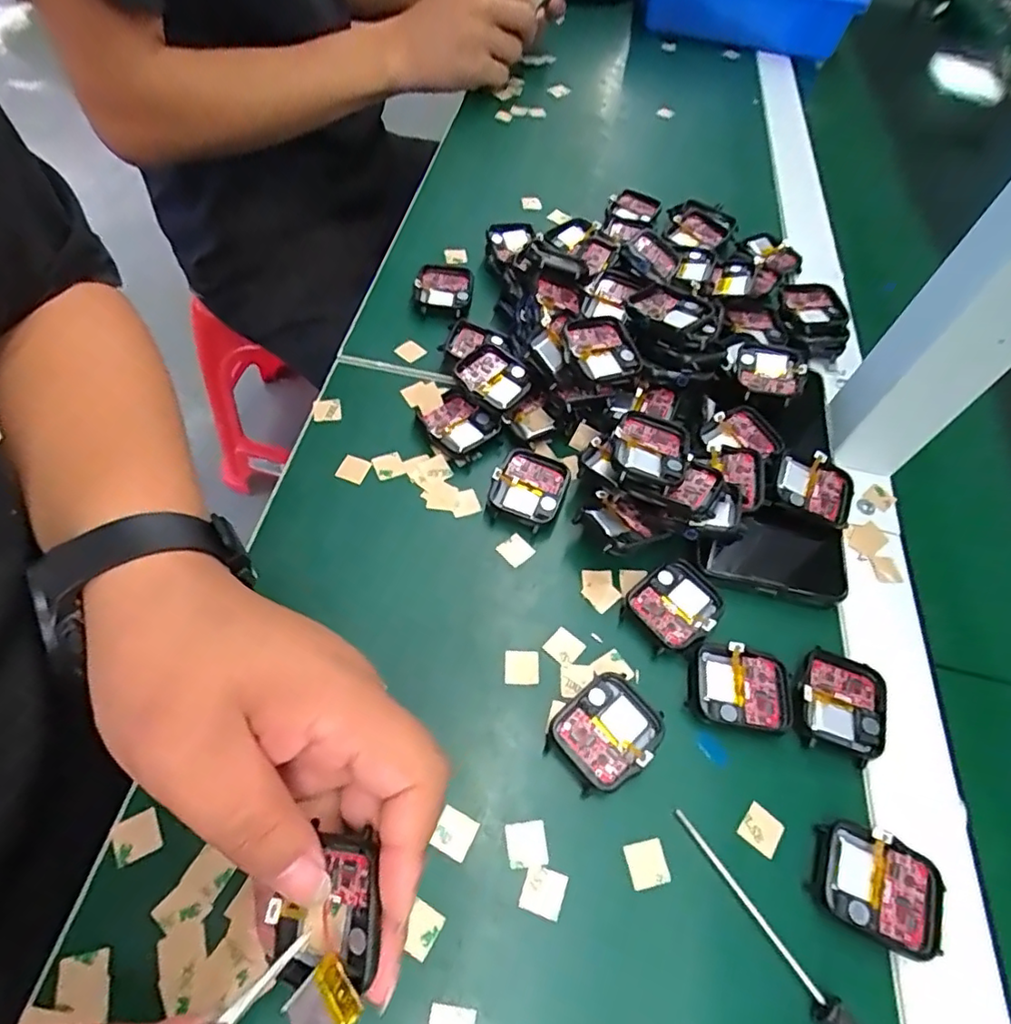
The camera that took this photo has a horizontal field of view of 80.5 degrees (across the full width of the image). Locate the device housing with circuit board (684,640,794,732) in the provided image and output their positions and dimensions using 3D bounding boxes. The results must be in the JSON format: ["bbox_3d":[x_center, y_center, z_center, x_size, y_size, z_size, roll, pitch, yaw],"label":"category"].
[{"bbox_3d":[0.107,0.080,0.271,0.046,0.006,0.037,15,58,5],"label":"device housing with circuit board"}]

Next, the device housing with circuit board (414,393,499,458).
[{"bbox_3d":[-0.028,-0.050,0.341,0.038,0.010,0.034,40,63,19],"label":"device housing with circuit board"}]

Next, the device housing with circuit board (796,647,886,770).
[{"bbox_3d":[0.152,0.087,0.270,0.037,0.006,0.044,20,59,8],"label":"device housing with circuit board"}]

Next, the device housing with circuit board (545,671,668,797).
[{"bbox_3d":[0.043,0.094,0.257,0.046,0.010,0.038,-36,67,-23],"label":"device housing with circuit board"}]

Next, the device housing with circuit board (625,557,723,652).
[{"bbox_3d":[0.083,0.045,0.291,0.039,0.009,0.037,-30,65,-21],"label":"device housing with circuit board"}]

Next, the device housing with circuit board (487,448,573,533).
[{"bbox_3d":[0.013,-0.013,0.322,0.037,0.011,0.044,21,59,9],"label":"device housing with circuit board"}]

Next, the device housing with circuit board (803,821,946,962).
[{"bbox_3d":[0.146,0.146,0.233,0.046,0.007,0.037,26,60,12],"label":"device housing with circuit board"}]

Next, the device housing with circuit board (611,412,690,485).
[{"bbox_3d":[0.074,-0.032,0.300,0.038,0.009,0.041,18,57,4],"label":"device housing with circuit board"}]

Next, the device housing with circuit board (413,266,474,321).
[{"bbox_3d":[-0.042,-0.151,0.405,0.038,0.009,0.046,5,58,-1],"label":"device housing with circuit board"}]

